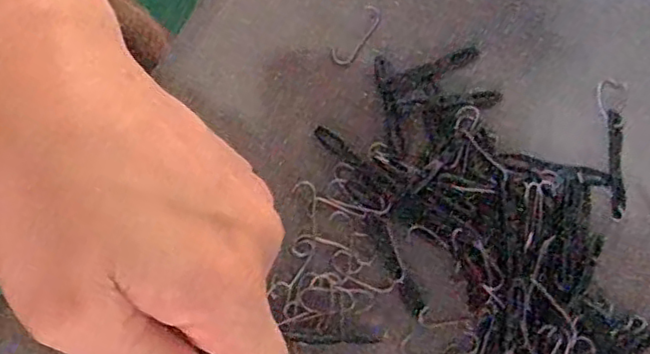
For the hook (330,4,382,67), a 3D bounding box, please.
[{"bbox_3d":[0.021,-0.094,0.430,0.017,0.004,0.048,35,81,6],"label":"hook"}]

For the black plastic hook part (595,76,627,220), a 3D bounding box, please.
[{"bbox_3d":[0.183,-0.018,0.407,0.016,0.004,0.088,-1,79,0],"label":"black plastic hook part"}]

